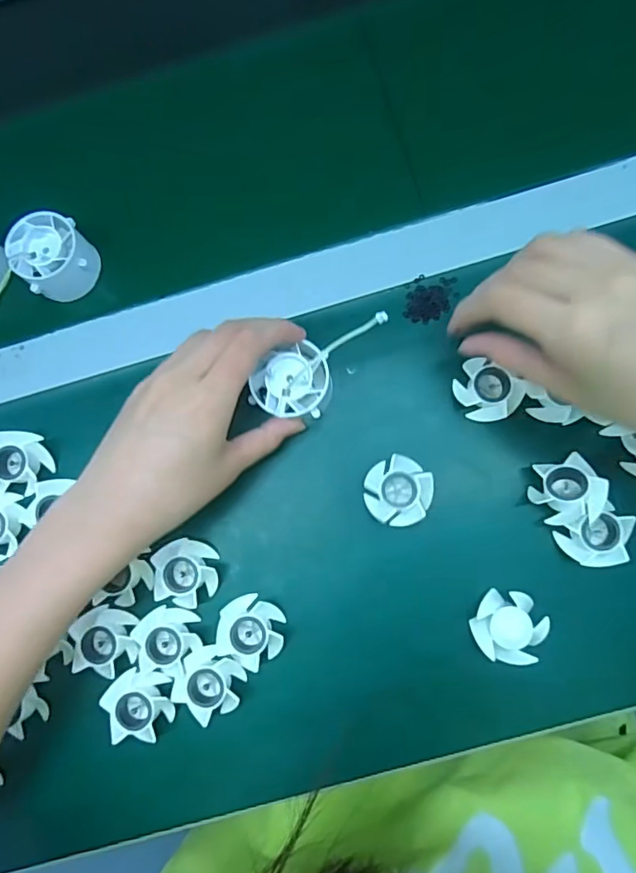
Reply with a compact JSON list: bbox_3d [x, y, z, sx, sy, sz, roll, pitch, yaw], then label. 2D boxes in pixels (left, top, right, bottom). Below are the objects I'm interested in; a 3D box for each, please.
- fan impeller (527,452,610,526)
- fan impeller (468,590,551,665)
[{"bbox_3d":[0.151,0.033,0.324,0.037,0.031,0.040,-4,83,4],"label":"fan impeller"},{"bbox_3d":[0.116,0.115,0.326,0.039,0.024,0.041,32,87,8],"label":"fan impeller"}]

